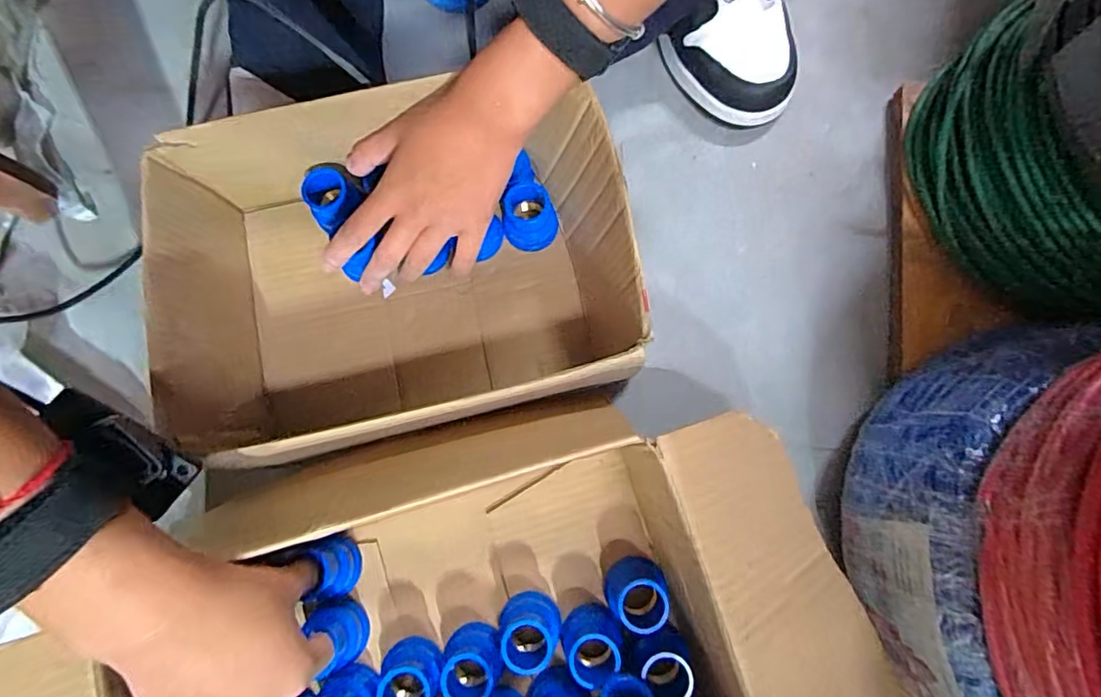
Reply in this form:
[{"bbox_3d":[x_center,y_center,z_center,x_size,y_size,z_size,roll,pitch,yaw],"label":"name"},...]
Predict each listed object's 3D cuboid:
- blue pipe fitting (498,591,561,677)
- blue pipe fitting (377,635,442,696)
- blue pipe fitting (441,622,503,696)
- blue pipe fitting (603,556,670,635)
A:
[{"bbox_3d":[-0.014,0.182,0.352,0.037,0.045,0.036,0,79,1],"label":"blue pipe fitting"},{"bbox_3d":[-0.090,0.208,0.345,0.038,0.044,0.033,34,82,7],"label":"blue pipe fitting"},{"bbox_3d":[-0.052,0.202,0.349,0.037,0.039,0.037,0,79,1],"label":"blue pipe fitting"},{"bbox_3d":[0.056,0.159,0.352,0.037,0.048,0.042,43,83,9],"label":"blue pipe fitting"}]

